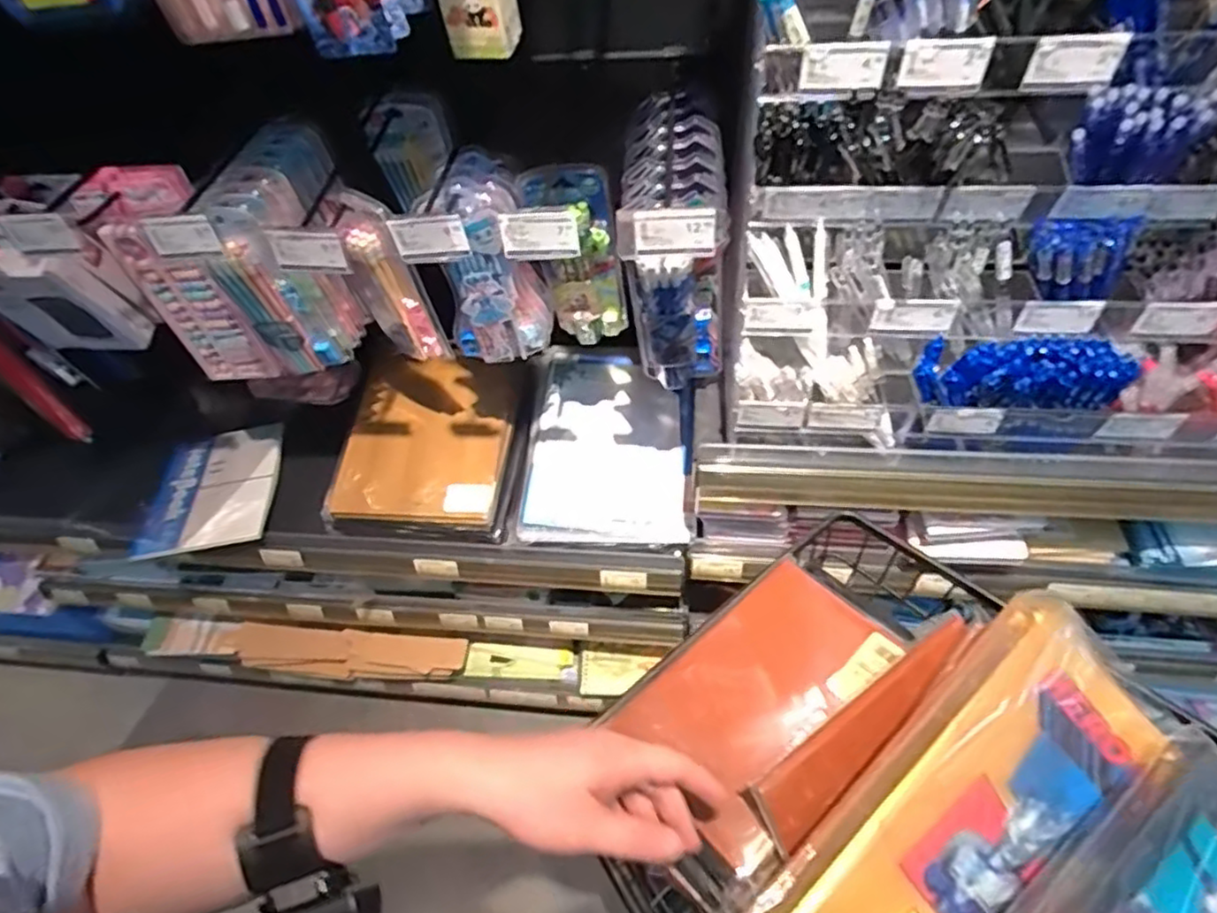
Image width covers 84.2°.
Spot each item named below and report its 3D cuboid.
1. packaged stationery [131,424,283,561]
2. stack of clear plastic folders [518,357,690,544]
[{"bbox_3d":[-0.650,0.051,1.101,0.217,0.021,0.262,-12,42,-2],"label":"packaged stationery"},{"bbox_3d":[0.001,-0.023,1.012,0.227,0.039,0.310,0,53,6],"label":"stack of clear plastic folders"}]

